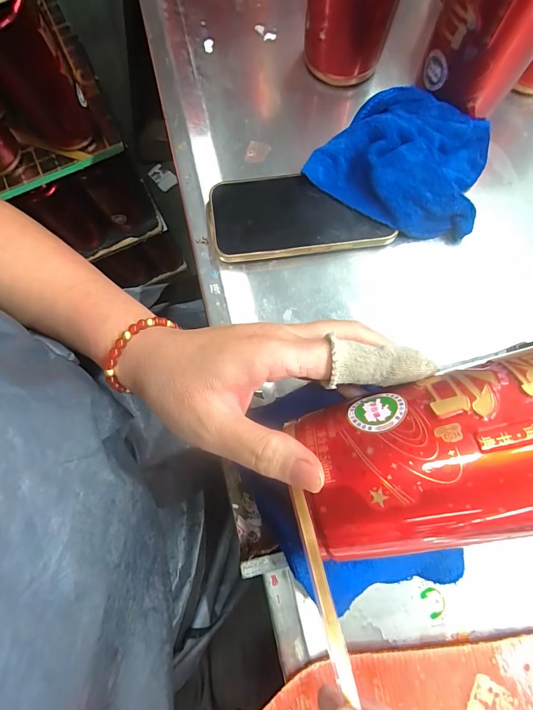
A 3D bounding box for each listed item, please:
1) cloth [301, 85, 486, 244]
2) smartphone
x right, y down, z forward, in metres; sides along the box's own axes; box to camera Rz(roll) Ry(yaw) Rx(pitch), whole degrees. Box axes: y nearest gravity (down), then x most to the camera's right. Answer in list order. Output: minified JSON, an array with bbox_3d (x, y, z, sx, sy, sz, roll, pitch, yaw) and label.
[{"bbox_3d":[0.115,-0.169,0.299,0.147,0.041,0.118,19,80,6],"label":"cloth"},{"bbox_3d":[0.026,-0.125,0.306,0.147,0.010,0.077,-8,78,1],"label":"smartphone"}]

